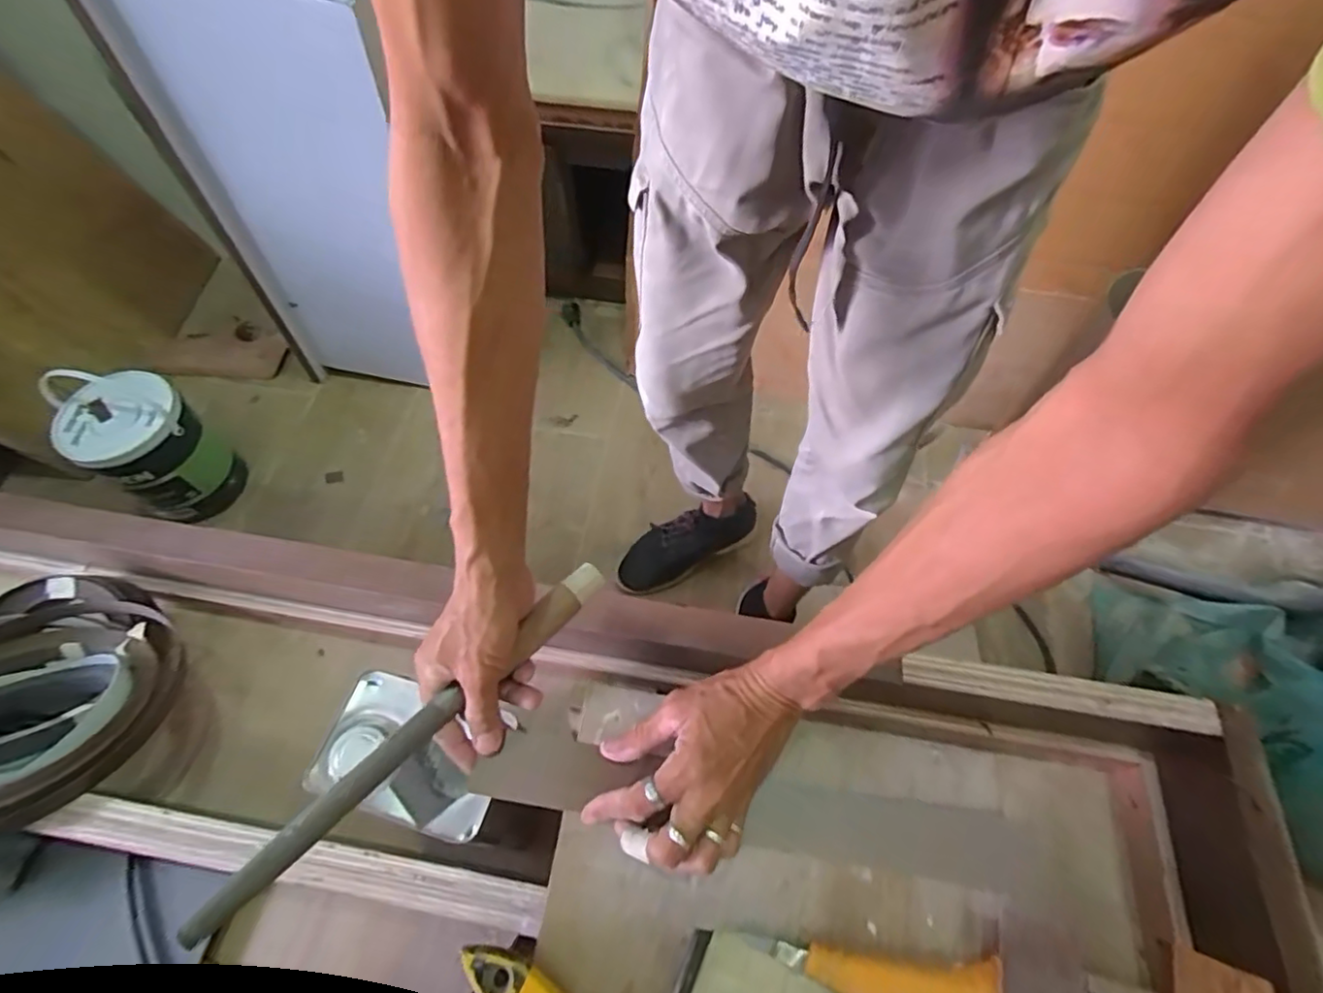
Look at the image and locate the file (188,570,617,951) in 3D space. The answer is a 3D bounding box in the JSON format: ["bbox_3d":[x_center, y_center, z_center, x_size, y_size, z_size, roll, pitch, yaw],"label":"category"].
[{"bbox_3d":[-0.158,0.153,0.412,0.022,0.019,0.311,40,64,20],"label":"file"}]

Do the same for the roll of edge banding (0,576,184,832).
[{"bbox_3d":[-0.654,0.210,0.631,0.287,0.070,0.268,35,39,30],"label":"roll of edge banding"}]

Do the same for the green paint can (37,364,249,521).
[{"bbox_3d":[-0.830,-0.077,1.011,0.153,0.261,0.161,0,61,0],"label":"green paint can"}]

